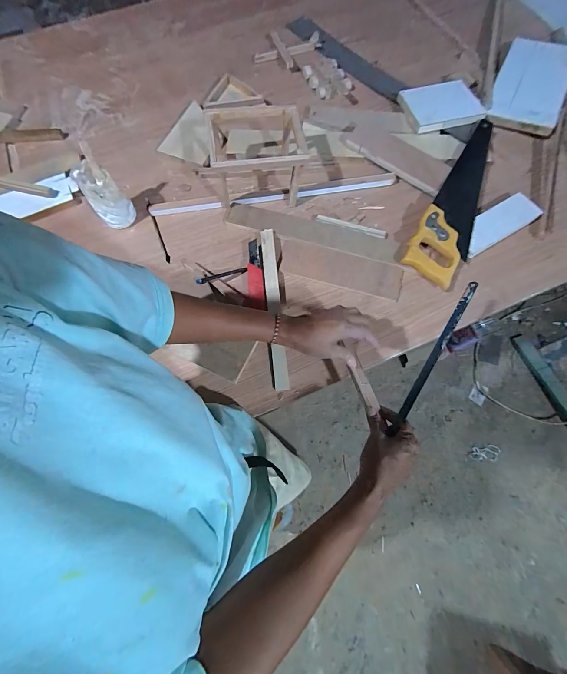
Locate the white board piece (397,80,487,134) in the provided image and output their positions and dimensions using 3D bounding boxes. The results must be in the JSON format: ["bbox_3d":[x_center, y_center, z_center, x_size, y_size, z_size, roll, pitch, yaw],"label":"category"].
[{"bbox_3d":[0.357,-0.526,0.678,0.171,0.014,0.140,-10,72,-1],"label":"white board piece"}]

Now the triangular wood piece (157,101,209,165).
[{"bbox_3d":[-0.202,-0.470,0.685,0.116,0.015,0.168,17,75,12],"label":"triangular wood piece"}]

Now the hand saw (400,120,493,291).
[{"bbox_3d":[0.364,-0.280,0.604,0.099,0.034,0.412,31,75,11],"label":"hand saw"}]

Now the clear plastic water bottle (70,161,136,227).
[{"bbox_3d":[-0.342,-0.266,0.579,0.061,0.114,0.062,41,78,13],"label":"clear plastic water bottle"}]

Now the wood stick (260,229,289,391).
[{"bbox_3d":[-0.018,-0.060,0.547,0.026,0.019,0.308,-6,72,0],"label":"wood stick"}]

